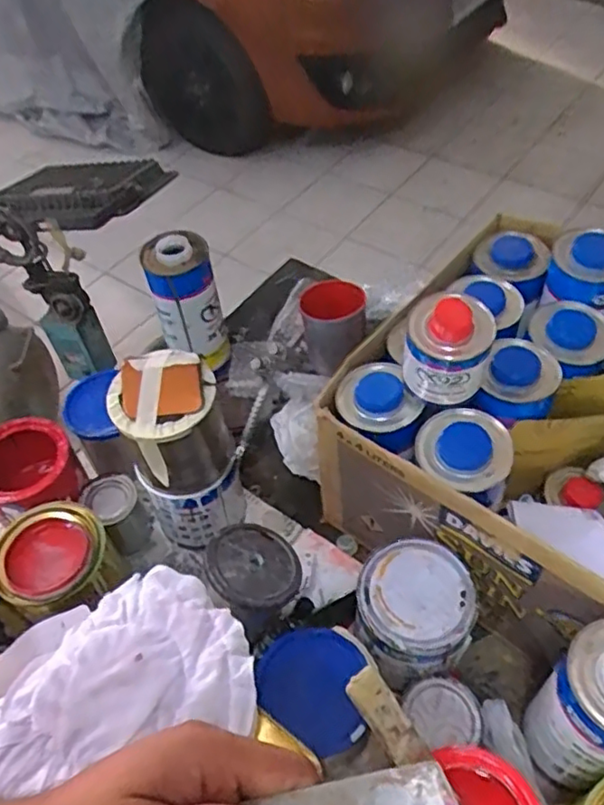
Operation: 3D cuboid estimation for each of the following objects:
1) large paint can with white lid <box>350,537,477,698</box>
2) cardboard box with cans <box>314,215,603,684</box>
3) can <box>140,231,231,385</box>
[{"bbox_3d":[0.102,0.198,0.587,0.097,0.104,0.103,-3,51,3],"label":"large paint can with white lid"},{"bbox_3d":[0.252,0.030,0.634,0.373,0.272,0.430,30,59,26],"label":"cardboard box with cans"},{"bbox_3d":[-0.148,-0.120,0.846,0.079,0.196,0.079,-3,51,3],"label":"can"}]

